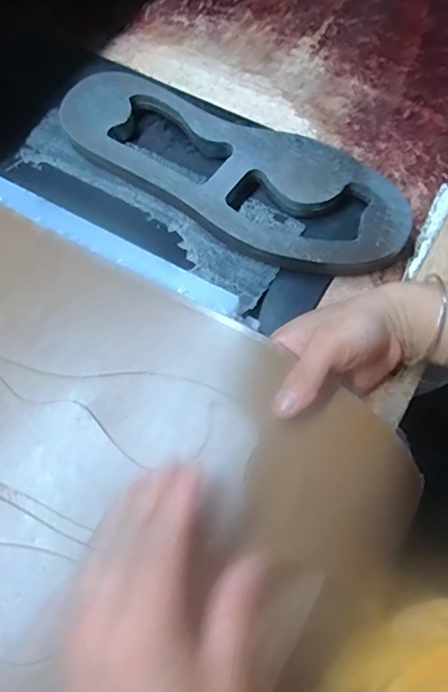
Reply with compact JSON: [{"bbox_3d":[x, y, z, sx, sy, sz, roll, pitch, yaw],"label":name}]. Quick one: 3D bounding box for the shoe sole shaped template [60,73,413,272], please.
[{"bbox_3d":[0.003,-0.142,0.421,0.293,0.028,0.102,30,70,15],"label":"shoe sole shaped template"}]

